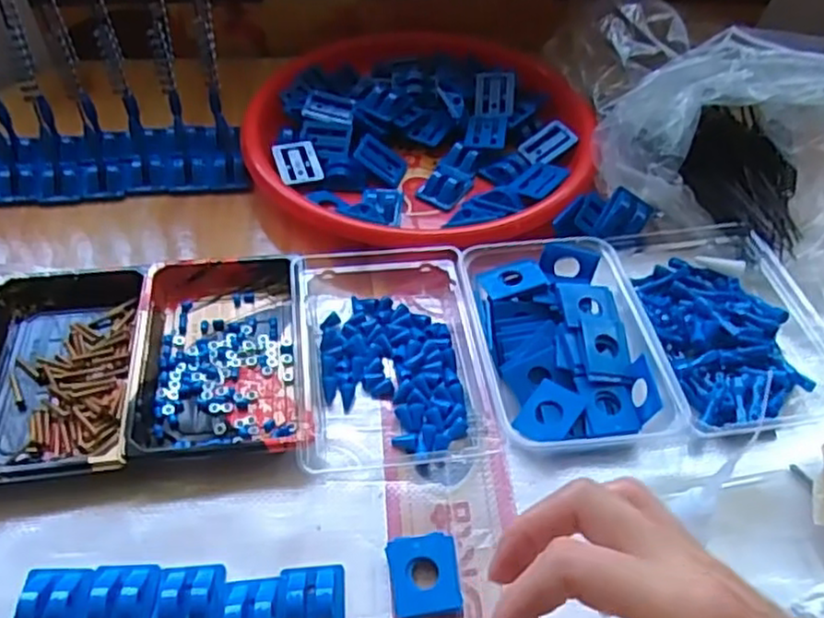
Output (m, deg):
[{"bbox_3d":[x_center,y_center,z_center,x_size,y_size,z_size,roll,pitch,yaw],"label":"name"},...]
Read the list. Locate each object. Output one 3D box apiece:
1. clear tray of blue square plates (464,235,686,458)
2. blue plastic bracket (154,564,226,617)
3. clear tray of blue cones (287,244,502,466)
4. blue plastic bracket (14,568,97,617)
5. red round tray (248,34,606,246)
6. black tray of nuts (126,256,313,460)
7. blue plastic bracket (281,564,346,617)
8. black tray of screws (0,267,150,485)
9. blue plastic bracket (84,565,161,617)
[{"bbox_3d":[0.098,0.018,0.460,0.108,0.033,0.155,-5,49,-6],"label":"clear tray of blue square plates"},{"bbox_3d":[-0.114,0.150,0.355,0.033,0.012,0.044,-2,49,-4],"label":"blue plastic bracket"},{"bbox_3d":[-0.017,0.020,0.465,0.119,0.029,0.175,-6,49,-7],"label":"clear tray of blue cones"},{"bbox_3d":[-0.181,0.151,0.352,0.038,0.011,0.045,-1,48,-3],"label":"blue plastic bracket"},{"bbox_3d":[0.006,-0.158,0.617,0.287,0.038,0.287,1,48,-1],"label":"red round tray"},{"bbox_3d":[-0.122,0.025,0.458,0.103,0.025,0.160,-6,49,-7],"label":"black tray of nuts"},{"bbox_3d":[-0.050,0.152,0.361,0.031,0.017,0.045,-3,49,-4],"label":"blue plastic bracket"},{"bbox_3d":[-0.228,0.036,0.446,0.107,0.022,0.164,-5,49,-6],"label":"black tray of screws"},{"bbox_3d":[-0.147,0.149,0.355,0.034,0.012,0.044,-2,49,-4],"label":"blue plastic bracket"}]

